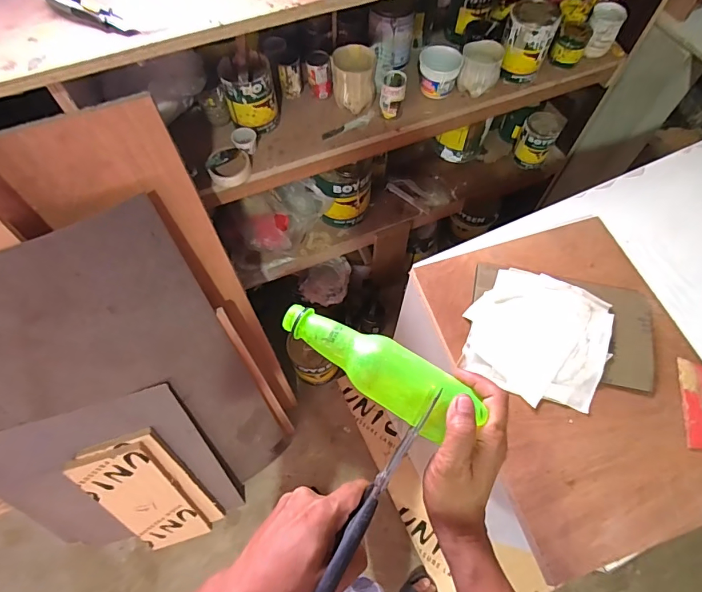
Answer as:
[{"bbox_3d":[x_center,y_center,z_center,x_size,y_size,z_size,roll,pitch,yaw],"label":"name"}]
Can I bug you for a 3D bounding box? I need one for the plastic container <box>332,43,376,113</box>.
[{"bbox_3d":[0.008,-0.469,0.908,0.094,0.105,0.081,0,64,1],"label":"plastic container"}]

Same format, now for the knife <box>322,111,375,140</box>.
[{"bbox_3d":[-0.002,-0.379,0.933,0.139,0.007,0.029,-31,67,-14],"label":"knife"}]

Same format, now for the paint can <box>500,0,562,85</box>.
[{"bbox_3d":[0.401,-0.579,0.956,0.108,0.135,0.127,21,66,11],"label":"paint can"}]

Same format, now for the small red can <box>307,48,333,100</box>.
[{"bbox_3d":[-0.071,-0.497,0.939,0.048,0.078,0.051,0,64,1],"label":"small red can"}]

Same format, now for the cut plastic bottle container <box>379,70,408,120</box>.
[{"bbox_3d":[0.092,-0.442,0.915,0.055,0.075,0.060,7,64,4],"label":"cut plastic bottle container"}]

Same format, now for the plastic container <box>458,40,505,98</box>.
[{"bbox_3d":[0.291,-0.512,0.937,0.090,0.082,0.073,11,64,6],"label":"plastic container"}]

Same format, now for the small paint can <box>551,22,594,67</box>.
[{"bbox_3d":[0.526,-0.599,0.996,0.070,0.068,0.083,24,66,12],"label":"small paint can"}]

